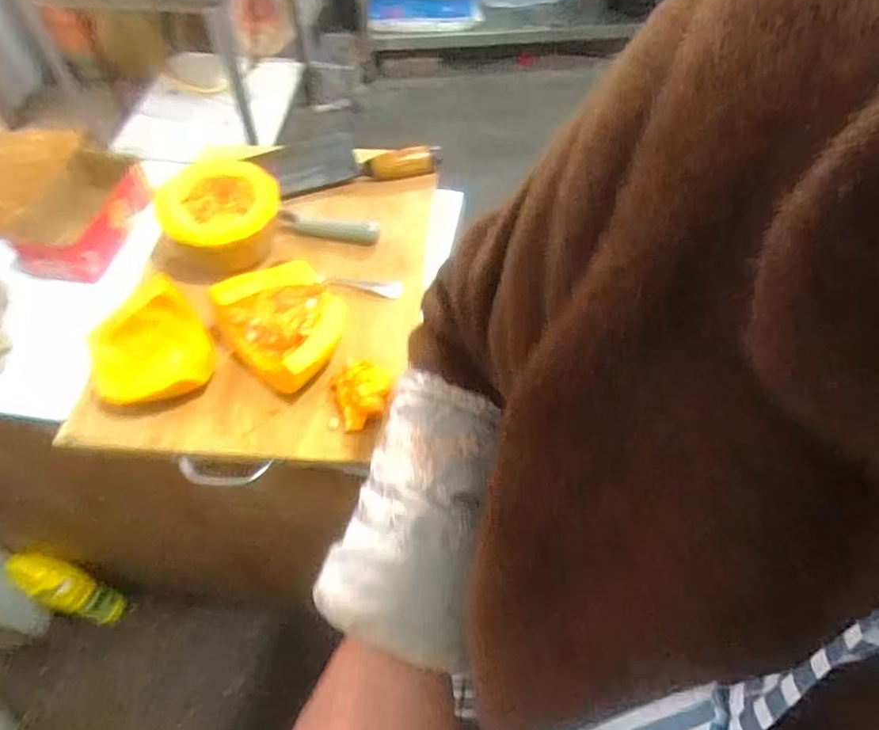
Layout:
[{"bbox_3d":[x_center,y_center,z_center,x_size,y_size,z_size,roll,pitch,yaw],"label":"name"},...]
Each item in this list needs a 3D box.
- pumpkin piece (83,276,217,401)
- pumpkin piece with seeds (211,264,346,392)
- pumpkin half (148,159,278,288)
[{"bbox_3d":[-0.269,-0.018,0.534,0.107,0.050,0.092,-38,62,-24],"label":"pumpkin piece"},{"bbox_3d":[-0.141,-0.045,0.546,0.108,0.061,0.108,0,54,0],"label":"pumpkin piece with seeds"},{"bbox_3d":[-0.235,-0.152,0.620,0.128,0.075,0.122,0,54,0],"label":"pumpkin half"}]

